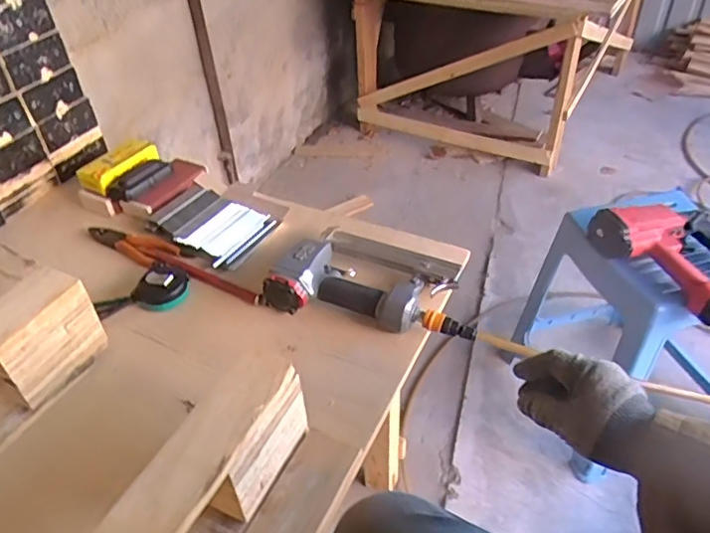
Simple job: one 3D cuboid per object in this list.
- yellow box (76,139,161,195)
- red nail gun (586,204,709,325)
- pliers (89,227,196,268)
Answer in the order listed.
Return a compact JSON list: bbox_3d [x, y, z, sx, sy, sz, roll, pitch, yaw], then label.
[{"bbox_3d":[-0.392,-0.169,0.945,0.066,0.028,0.129,21,47,27],"label":"yellow box"},{"bbox_3d":[0.595,-0.012,0.953,0.175,0.071,0.359,-26,45,-23],"label":"red nail gun"},{"bbox_3d":[-0.332,-0.033,0.862,0.186,0.015,0.047,17,45,23],"label":"pliers"}]

